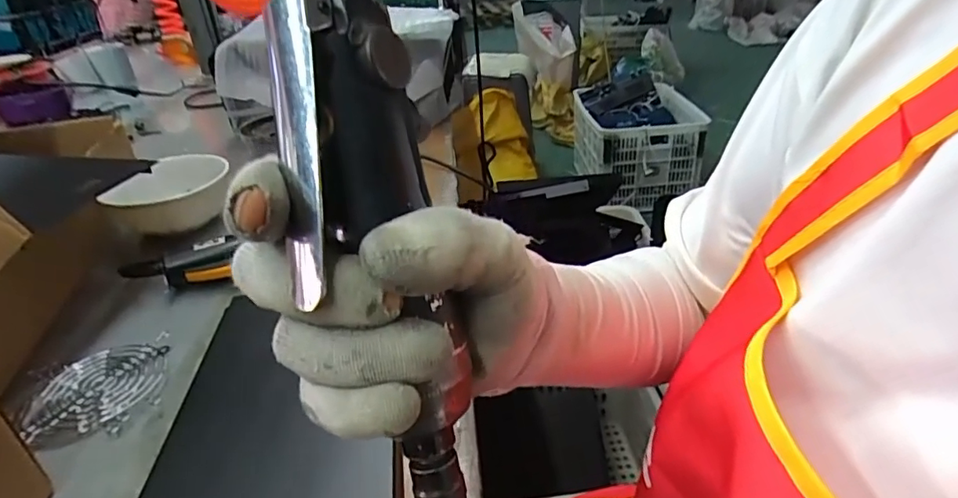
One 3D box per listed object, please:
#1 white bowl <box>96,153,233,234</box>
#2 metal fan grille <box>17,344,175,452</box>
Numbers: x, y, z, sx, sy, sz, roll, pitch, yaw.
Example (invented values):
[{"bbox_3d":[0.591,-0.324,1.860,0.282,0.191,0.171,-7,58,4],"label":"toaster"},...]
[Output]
[{"bbox_3d":[-0.377,-0.070,0.671,0.127,0.053,0.127,-2,32,1],"label":"white bowl"},{"bbox_3d":[-0.295,0.111,0.422,0.087,0.014,0.090,-12,33,-14],"label":"metal fan grille"}]

